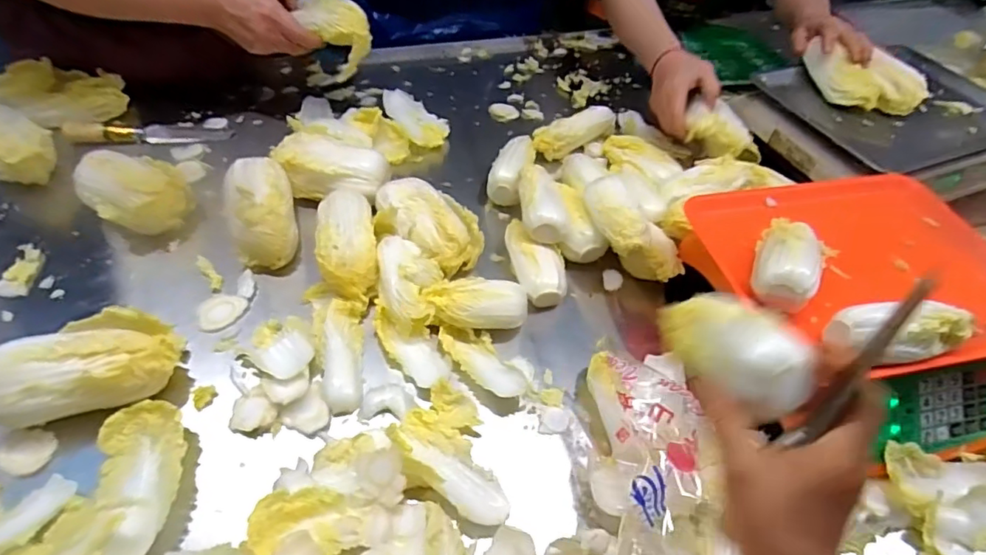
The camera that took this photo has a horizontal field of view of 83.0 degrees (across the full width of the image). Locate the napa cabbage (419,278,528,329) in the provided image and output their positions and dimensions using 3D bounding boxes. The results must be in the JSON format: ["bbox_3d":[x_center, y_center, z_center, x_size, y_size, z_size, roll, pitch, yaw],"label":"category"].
[{"bbox_3d":[-0.018,0.030,0.586,0.105,0.039,0.049,3,49,-2],"label":"napa cabbage"}]

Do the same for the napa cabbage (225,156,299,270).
[{"bbox_3d":[-0.269,-0.075,0.642,0.074,0.081,0.129,-11,51,-13],"label":"napa cabbage"}]

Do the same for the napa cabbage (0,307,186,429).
[{"bbox_3d":[-0.365,0.080,0.497,0.142,0.069,0.092,-15,52,-17],"label":"napa cabbage"}]

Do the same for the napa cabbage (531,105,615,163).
[{"bbox_3d":[0.121,-0.212,0.808,0.138,0.045,0.045,-27,57,-25],"label":"napa cabbage"}]

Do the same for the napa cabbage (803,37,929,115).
[{"bbox_3d":[0.492,-0.265,0.744,0.087,0.050,0.136,-13,52,-15],"label":"napa cabbage"}]

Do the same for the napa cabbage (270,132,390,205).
[{"bbox_3d":[-0.202,-0.127,0.692,0.145,0.064,0.075,18,50,10],"label":"napa cabbage"}]

